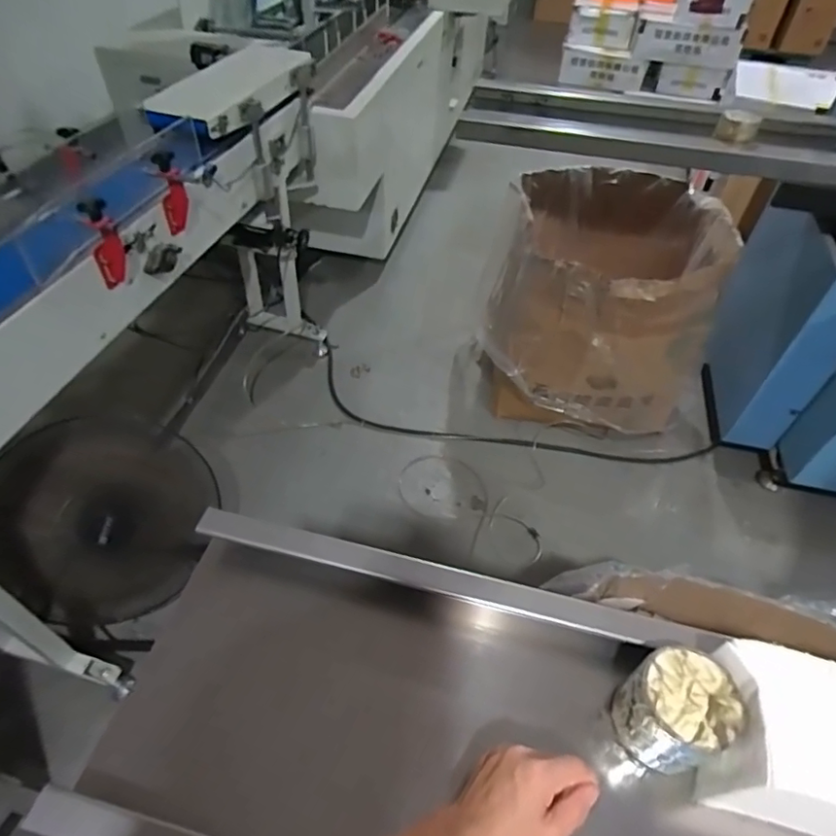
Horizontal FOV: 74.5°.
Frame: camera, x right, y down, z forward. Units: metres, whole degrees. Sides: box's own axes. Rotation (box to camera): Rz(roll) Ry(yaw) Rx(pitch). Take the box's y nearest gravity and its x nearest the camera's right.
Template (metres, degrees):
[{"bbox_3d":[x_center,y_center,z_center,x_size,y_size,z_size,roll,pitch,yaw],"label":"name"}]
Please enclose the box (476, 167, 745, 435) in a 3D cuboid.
[{"bbox_3d":[0.589,-0.354,1.846,0.671,0.639,0.652,11,49,7],"label":"box"}]

